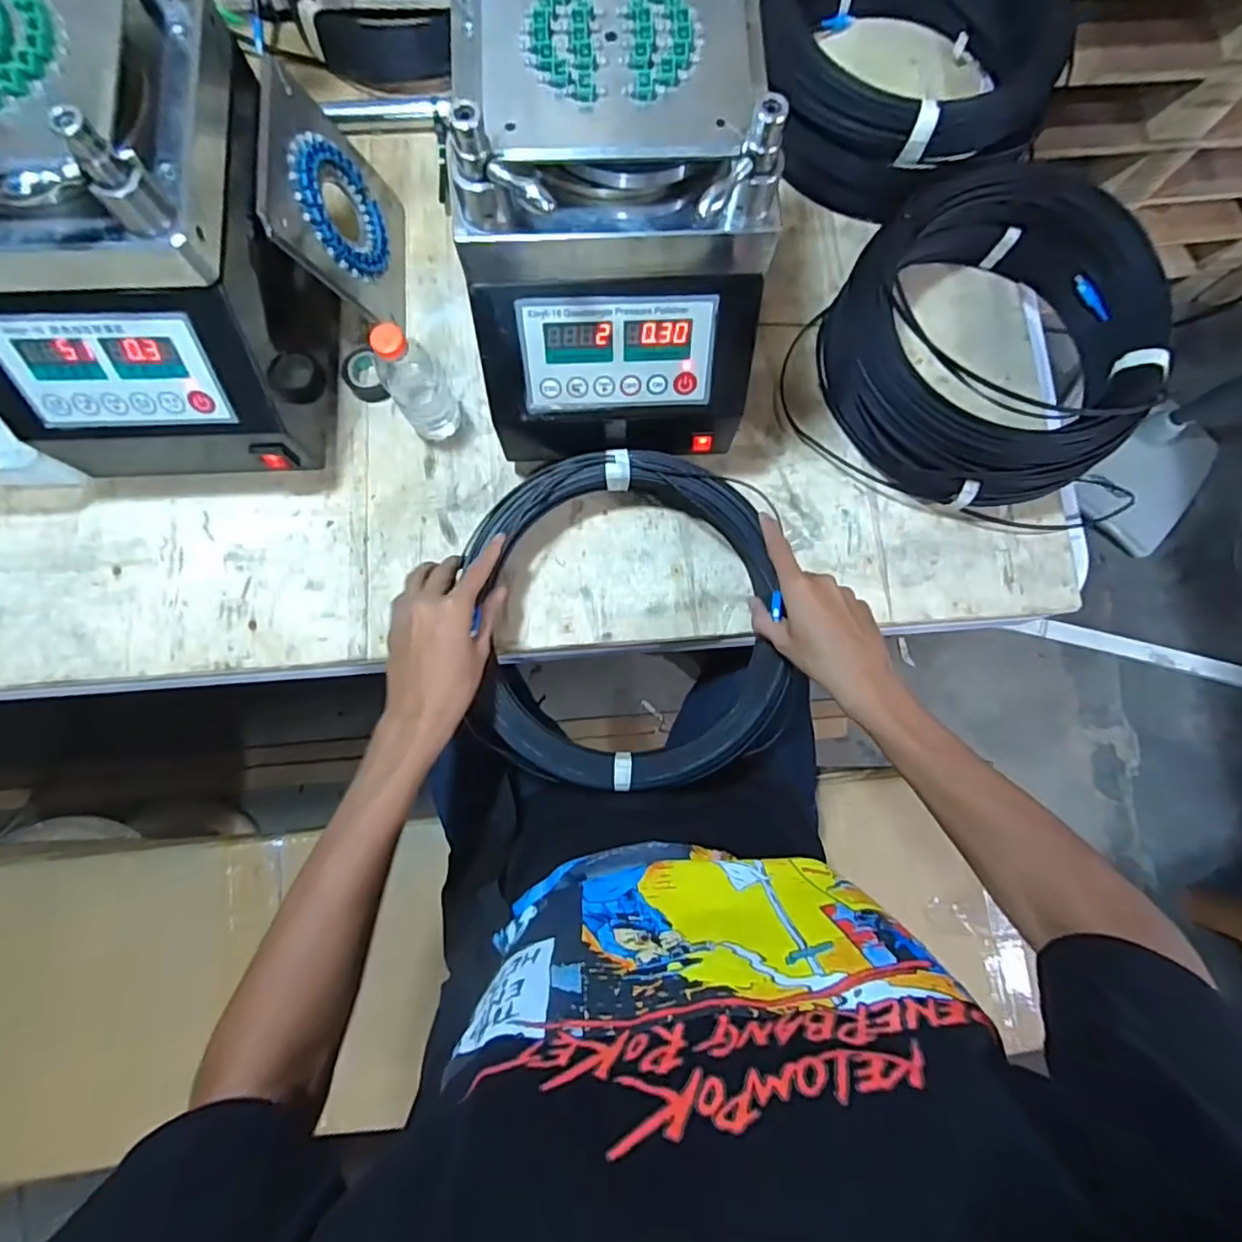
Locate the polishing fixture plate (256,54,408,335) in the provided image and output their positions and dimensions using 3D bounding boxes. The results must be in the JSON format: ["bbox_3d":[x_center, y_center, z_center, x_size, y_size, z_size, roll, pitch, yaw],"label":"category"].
[{"bbox_3d":[-0.264,-0.392,0.577,0.022,0.172,0.177,-8,80,18],"label":"polishing fixture plate"}]

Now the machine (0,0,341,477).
[{"bbox_3d":[-0.390,-0.295,0.489,0.221,0.269,0.277,-4,82,-3],"label":"machine"}]

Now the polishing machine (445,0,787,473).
[{"bbox_3d":[-0.008,-0.320,0.482,0.215,0.254,0.279,-4,82,-3],"label":"polishing machine"}]

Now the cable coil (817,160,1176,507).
[{"bbox_3d":[0.363,-0.264,0.594,0.293,0.113,0.285,0,82,-2],"label":"cable coil"}]

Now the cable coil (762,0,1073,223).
[{"bbox_3d":[0.305,-0.608,0.653,0.283,0.094,0.303,1,82,-2],"label":"cable coil"}]

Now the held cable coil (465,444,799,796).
[{"bbox_3d":[0.002,0.000,0.557,0.288,0.050,0.298,-11,82,-4],"label":"held cable coil"}]

